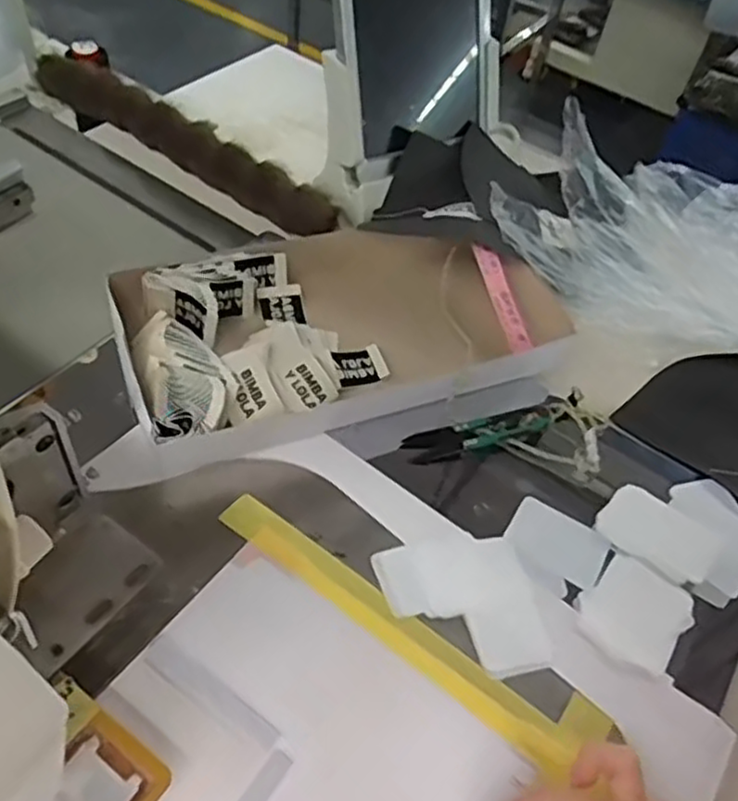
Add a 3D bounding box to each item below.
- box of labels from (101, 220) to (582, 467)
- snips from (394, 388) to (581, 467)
[{"bbox_3d":[-0.017,-0.047,0.534,0.311,0.057,0.172,-11,53,-18],"label":"box of labels"},{"bbox_3d":[0.090,0.019,0.507,0.134,0.017,0.025,-11,53,-18],"label":"snips"}]

